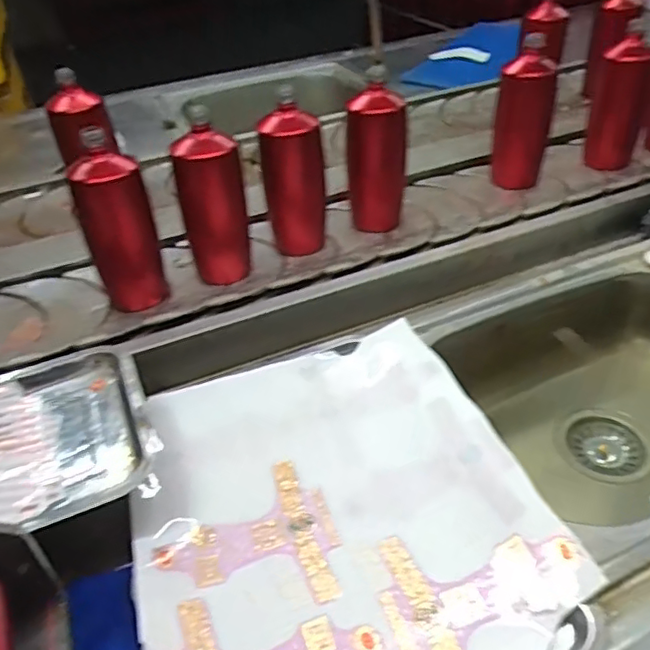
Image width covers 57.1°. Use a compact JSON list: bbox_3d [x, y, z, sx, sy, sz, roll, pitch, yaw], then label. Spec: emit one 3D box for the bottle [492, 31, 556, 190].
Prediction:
[{"bbox_3d":[0.289,-0.302,0.868,0.071,0.196,0.061,10,44,15],"label":"bottle"}]

